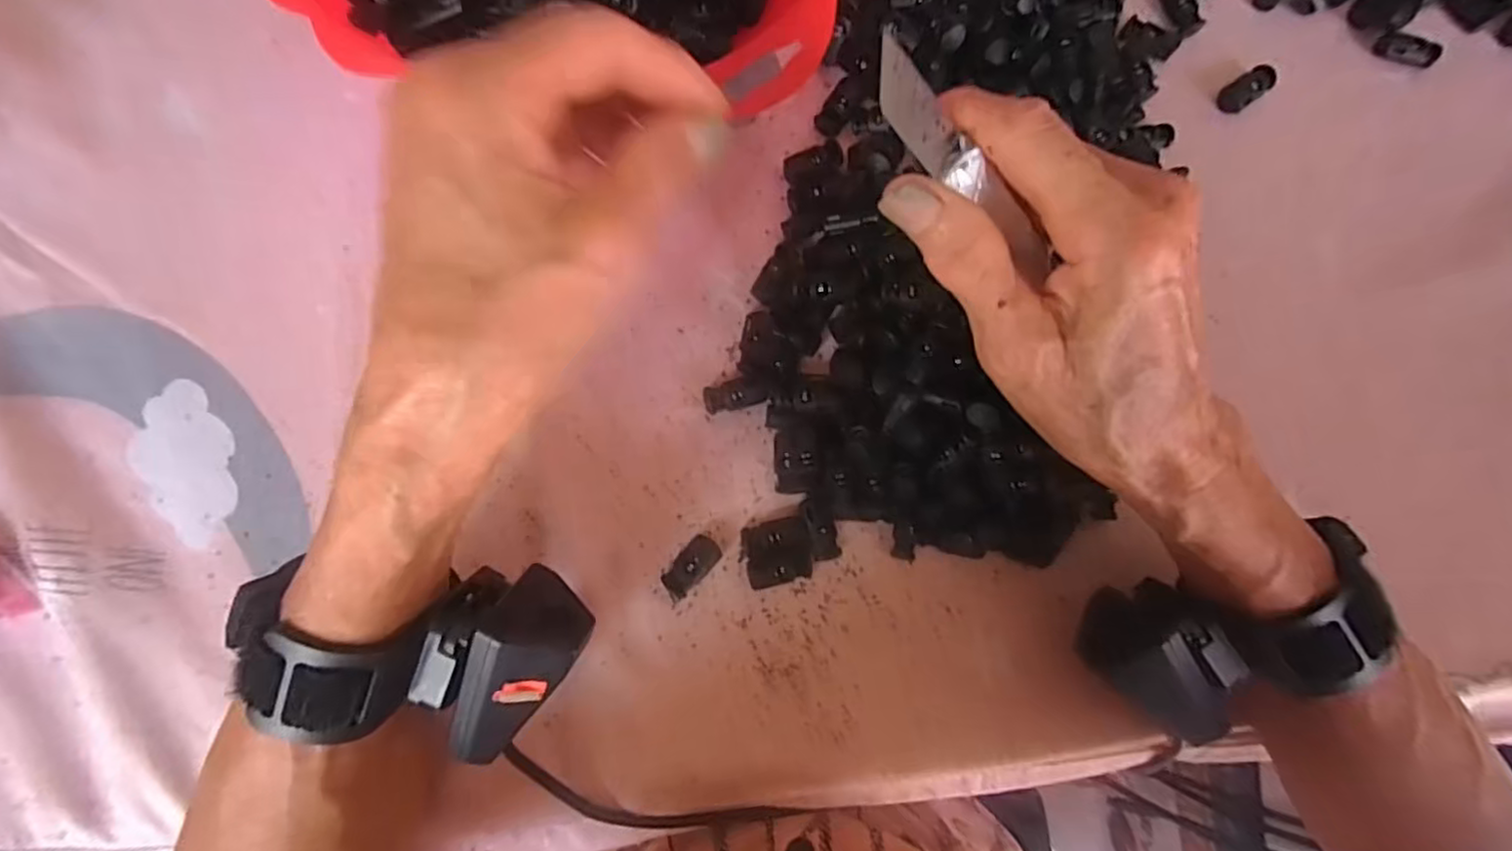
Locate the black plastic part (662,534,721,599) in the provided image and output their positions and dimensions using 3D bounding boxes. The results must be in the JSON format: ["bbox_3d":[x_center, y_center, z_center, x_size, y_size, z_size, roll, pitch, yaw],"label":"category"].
[{"bbox_3d":[-0.027,0.060,0.290,0.013,0.008,0.028,41,82,1],"label":"black plastic part"}]

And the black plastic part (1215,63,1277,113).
[{"bbox_3d":[0.242,-0.166,0.337,0.033,0.008,0.014,-35,87,-8],"label":"black plastic part"}]

